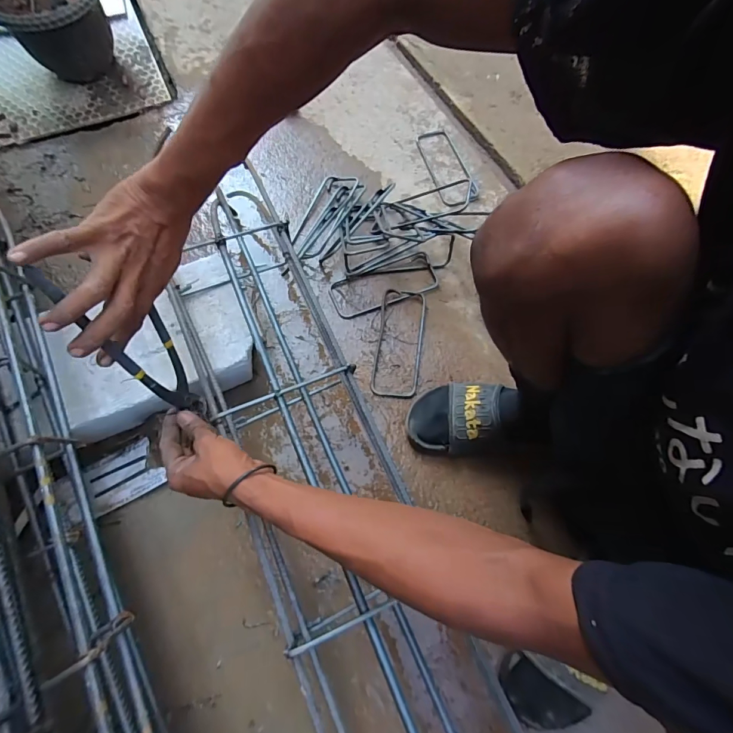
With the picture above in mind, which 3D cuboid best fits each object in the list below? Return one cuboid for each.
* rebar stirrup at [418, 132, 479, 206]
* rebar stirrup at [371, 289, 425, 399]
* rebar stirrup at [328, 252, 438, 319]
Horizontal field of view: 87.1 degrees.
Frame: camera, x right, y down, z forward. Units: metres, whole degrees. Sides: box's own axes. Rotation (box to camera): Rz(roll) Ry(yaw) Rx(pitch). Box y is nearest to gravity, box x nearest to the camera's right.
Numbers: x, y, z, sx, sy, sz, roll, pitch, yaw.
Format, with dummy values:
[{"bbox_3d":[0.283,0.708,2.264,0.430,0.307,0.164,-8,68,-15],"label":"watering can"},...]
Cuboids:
[{"bbox_3d":[0.165,-0.413,0.790,0.082,0.013,0.198,-12,72,-7],"label":"rebar stirrup"},{"bbox_3d":[0.056,-0.042,0.650,0.077,0.010,0.194,8,70,0],"label":"rebar stirrup"},{"bbox_3d":[0.032,-0.148,0.686,0.196,0.014,0.081,-21,73,-10],"label":"rebar stirrup"}]

